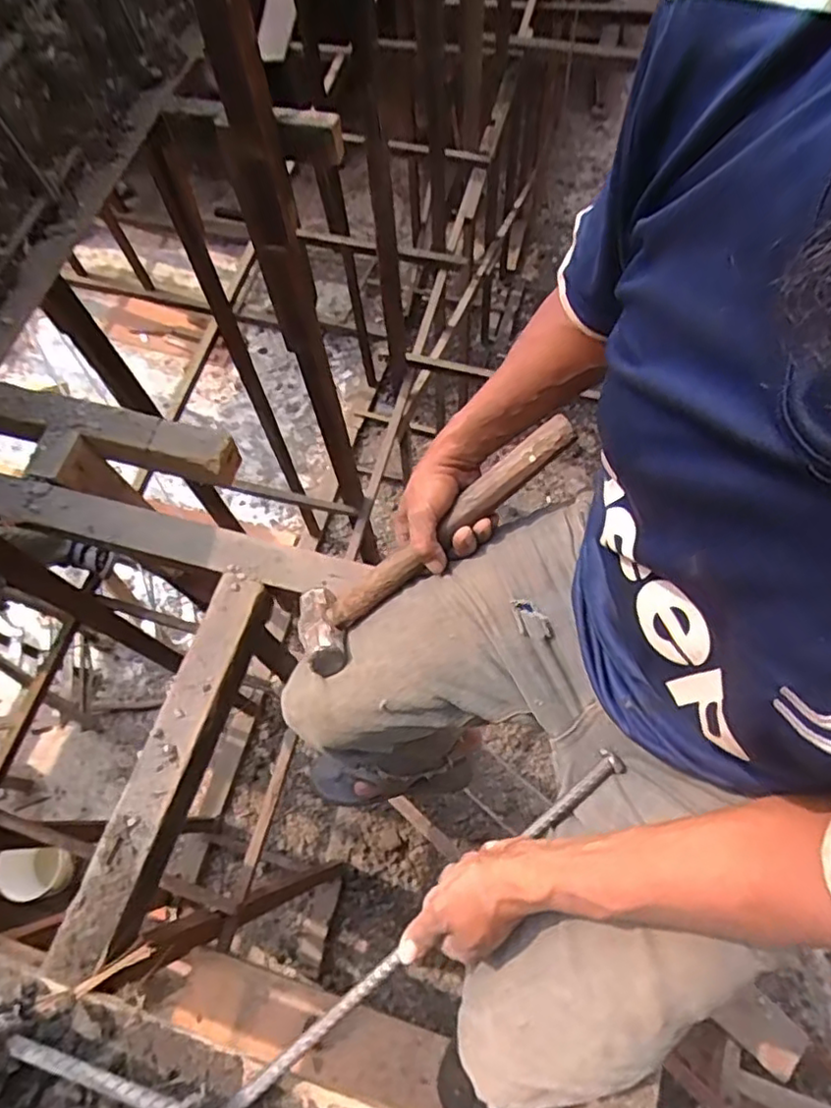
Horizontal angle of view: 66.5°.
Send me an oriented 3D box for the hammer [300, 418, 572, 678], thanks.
[{"bbox_3d":[0.011,-0.015,0.592,0.317,0.052,0.086,-40,69,14],"label":"hammer"}]

